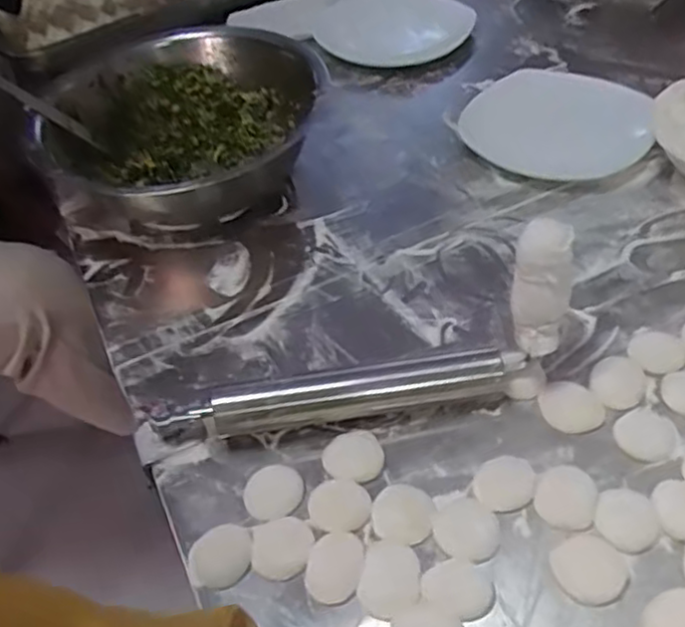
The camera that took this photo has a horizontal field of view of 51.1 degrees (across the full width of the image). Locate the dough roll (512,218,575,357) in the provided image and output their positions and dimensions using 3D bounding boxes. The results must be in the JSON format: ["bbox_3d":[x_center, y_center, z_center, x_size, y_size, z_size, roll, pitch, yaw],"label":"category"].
[{"bbox_3d":[0.131,-0.016,0.472,0.035,0.084,0.039,10,50,16],"label":"dough roll"}]

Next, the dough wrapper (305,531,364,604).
[{"bbox_3d":[-0.004,0.158,0.445,0.035,0.005,0.043,3,48,8],"label":"dough wrapper"}]

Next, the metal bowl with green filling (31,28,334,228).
[{"bbox_3d":[-0.182,-0.197,0.752,0.281,0.087,0.319,4,49,9],"label":"metal bowl with green filling"}]

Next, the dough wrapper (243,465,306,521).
[{"bbox_3d":[-0.047,0.122,0.489,0.040,0.006,0.040,-3,48,3],"label":"dough wrapper"}]

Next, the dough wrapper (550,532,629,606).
[{"bbox_3d":[0.149,0.154,0.431,0.040,0.004,0.041,-3,48,3],"label":"dough wrapper"}]

